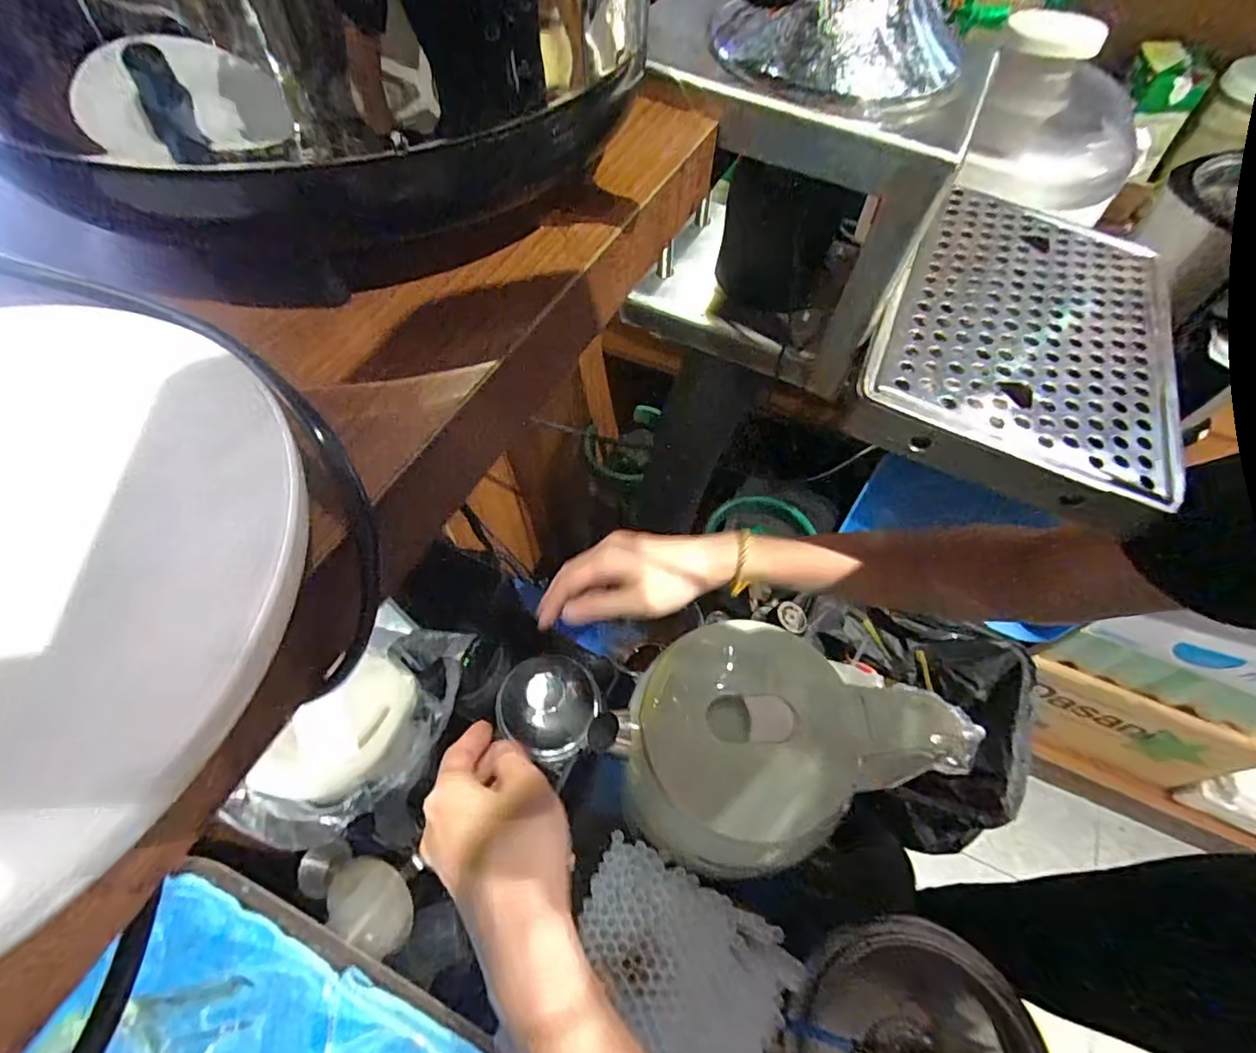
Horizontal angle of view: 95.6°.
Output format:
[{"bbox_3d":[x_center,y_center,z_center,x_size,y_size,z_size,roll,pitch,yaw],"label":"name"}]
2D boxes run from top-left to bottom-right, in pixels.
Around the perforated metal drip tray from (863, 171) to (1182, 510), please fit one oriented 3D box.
[{"bbox_3d":[0.236,-0.125,0.328,0.150,0.019,0.229,23,60,13],"label":"perforated metal drip tray"}]

